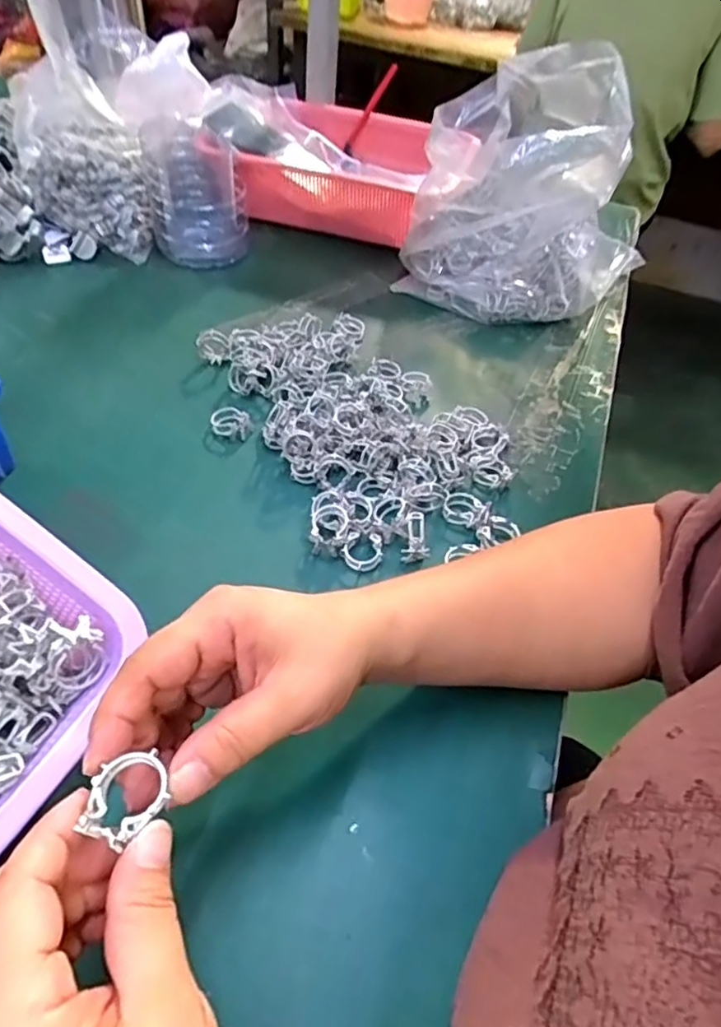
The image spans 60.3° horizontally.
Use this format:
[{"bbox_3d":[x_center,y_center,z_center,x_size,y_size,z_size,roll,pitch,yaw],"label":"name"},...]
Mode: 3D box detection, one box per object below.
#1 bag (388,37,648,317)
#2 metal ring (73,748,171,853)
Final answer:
[{"bbox_3d":[0.172,-0.337,0.641,0.217,0.214,0.250,27,49,19],"label":"bag"},{"bbox_3d":[-0.081,0.098,0.214,0.024,0.006,0.028,11,47,8],"label":"metal ring"}]

